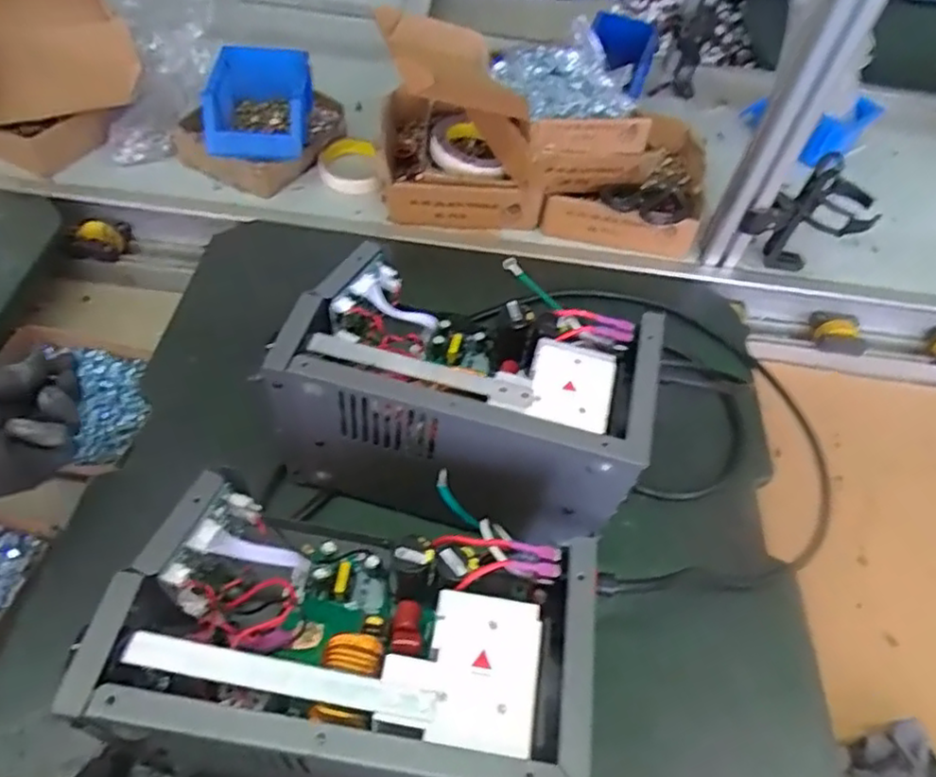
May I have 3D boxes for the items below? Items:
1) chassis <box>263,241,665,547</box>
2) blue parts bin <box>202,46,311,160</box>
[{"bbox_3d":[-0.001,0.005,0.516,0.256,0.134,0.143,14,53,3],"label":"chassis"},{"bbox_3d":[-0.242,-0.328,0.772,0.124,0.085,0.145,-7,55,-12],"label":"blue parts bin"}]

